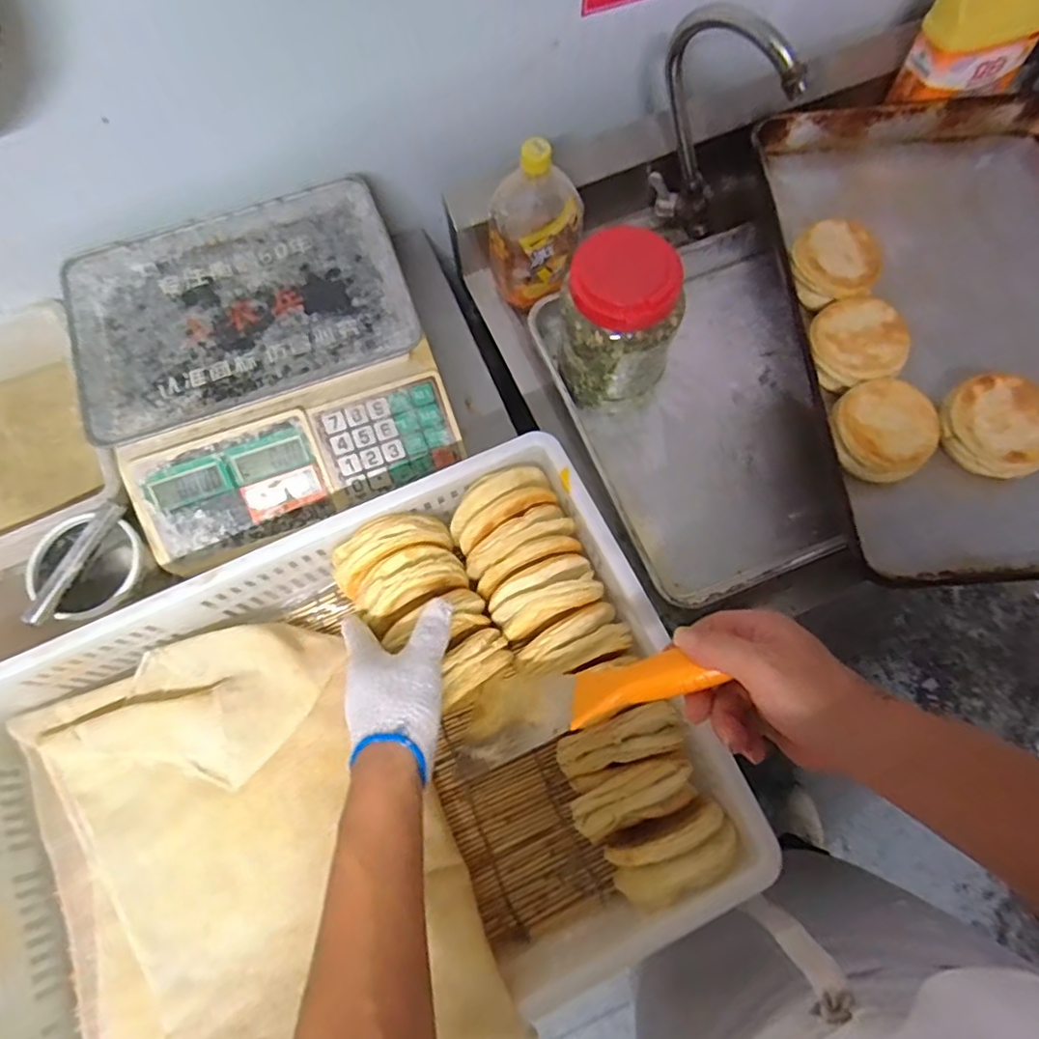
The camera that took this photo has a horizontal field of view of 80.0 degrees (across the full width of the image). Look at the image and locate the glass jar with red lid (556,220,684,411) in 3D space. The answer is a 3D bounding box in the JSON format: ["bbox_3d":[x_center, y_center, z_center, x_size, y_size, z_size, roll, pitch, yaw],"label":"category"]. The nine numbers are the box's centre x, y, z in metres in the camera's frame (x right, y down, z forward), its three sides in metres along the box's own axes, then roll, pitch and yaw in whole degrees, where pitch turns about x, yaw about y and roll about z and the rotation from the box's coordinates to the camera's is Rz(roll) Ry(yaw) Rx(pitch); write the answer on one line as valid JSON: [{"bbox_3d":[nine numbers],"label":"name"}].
[{"bbox_3d":[0.104,-0.203,0.651,0.120,0.185,0.094,1,70,1],"label":"glass jar with red lid"}]

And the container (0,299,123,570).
[{"bbox_3d":[-0.551,-0.086,0.665,0.221,0.079,0.291,-30,73,-10],"label":"container"}]

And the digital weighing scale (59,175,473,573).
[{"bbox_3d":[-0.267,-0.164,0.648,0.328,0.096,0.333,-21,71,-7],"label":"digital weighing scale"}]

